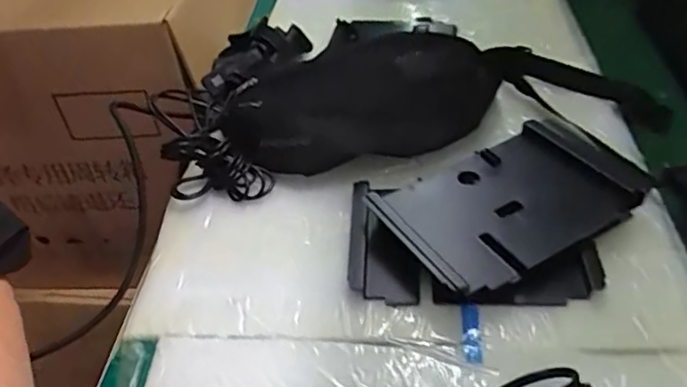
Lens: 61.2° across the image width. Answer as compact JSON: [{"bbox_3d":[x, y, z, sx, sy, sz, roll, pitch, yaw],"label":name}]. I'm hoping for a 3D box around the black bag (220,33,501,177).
[{"bbox_3d":[0.028,-0.085,0.584,0.297,0.096,0.141,-7,43,-3],"label":"black bag"}]

